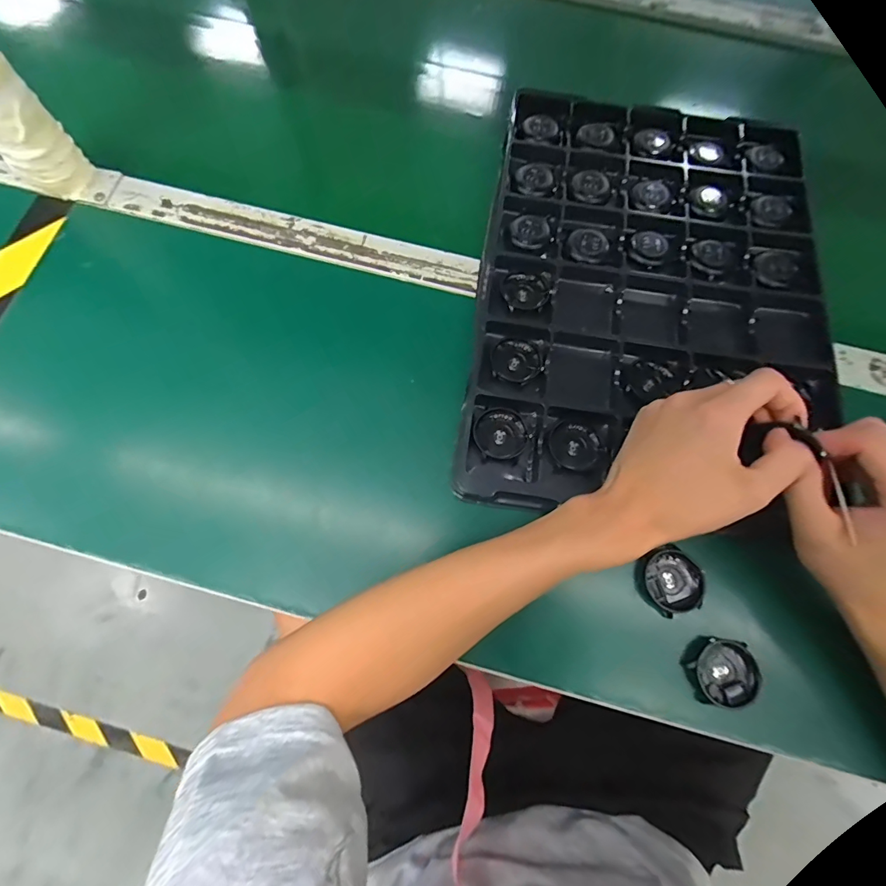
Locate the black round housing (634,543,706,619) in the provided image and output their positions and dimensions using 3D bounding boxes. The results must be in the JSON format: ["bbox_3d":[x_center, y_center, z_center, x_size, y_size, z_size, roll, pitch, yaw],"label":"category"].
[{"bbox_3d":[0.173,0.105,0.328,0.047,0.015,0.044,0,73,-1],"label":"black round housing"}]

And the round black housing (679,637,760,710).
[{"bbox_3d":[0.199,0.165,0.312,0.043,0.020,0.043,0,73,-1],"label":"round black housing"}]

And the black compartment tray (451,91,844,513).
[{"bbox_3d":[0.185,-0.155,0.400,0.322,0.040,0.427,3,75,0],"label":"black compartment tray"}]

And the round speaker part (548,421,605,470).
[{"bbox_3d":[0.107,0.001,0.351,0.039,0.016,0.041,0,73,-1],"label":"round speaker part"}]

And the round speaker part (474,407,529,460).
[{"bbox_3d":[0.047,-0.007,0.355,0.041,0.011,0.043,0,73,-1],"label":"round speaker part"}]

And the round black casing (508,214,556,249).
[{"bbox_3d":[0.086,-0.204,0.414,0.044,0.013,0.036,5,73,0],"label":"round black casing"}]

